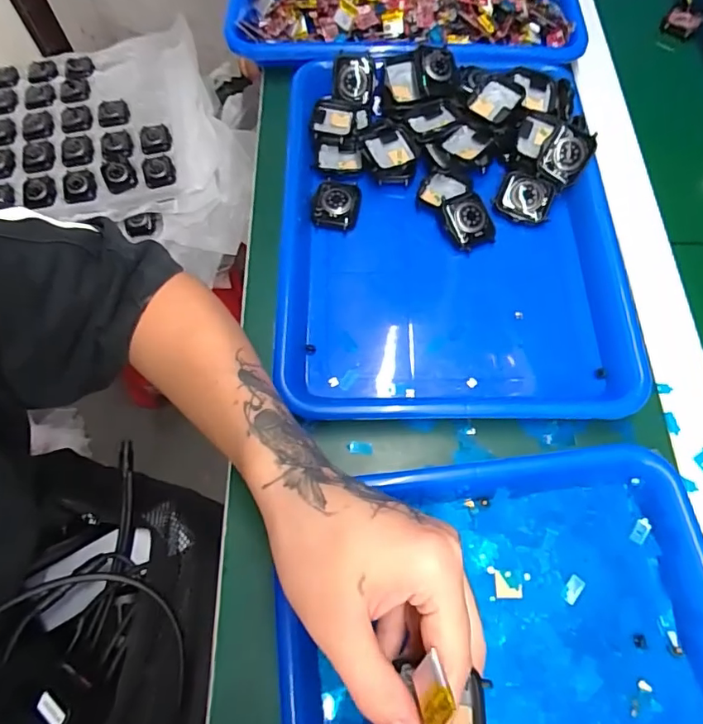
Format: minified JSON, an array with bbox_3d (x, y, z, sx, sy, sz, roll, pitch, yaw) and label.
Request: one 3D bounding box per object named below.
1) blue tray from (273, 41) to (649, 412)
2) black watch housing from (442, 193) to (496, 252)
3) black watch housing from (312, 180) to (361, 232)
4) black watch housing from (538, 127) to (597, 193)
[{"bbox_3d":[0.073,-0.112,0.398,0.260,0.033,0.334,-1,67,0],"label":"blue tray"},{"bbox_3d":[0.093,-0.113,0.396,0.036,0.012,0.043,-18,91,-6],"label":"black watch housing"},{"bbox_3d":[-0.012,-0.130,0.411,0.038,0.010,0.047,5,67,3],"label":"black watch housing"},{"bbox_3d":[0.171,-0.165,0.398,0.034,0.010,0.045,29,105,-1],"label":"black watch housing"}]

